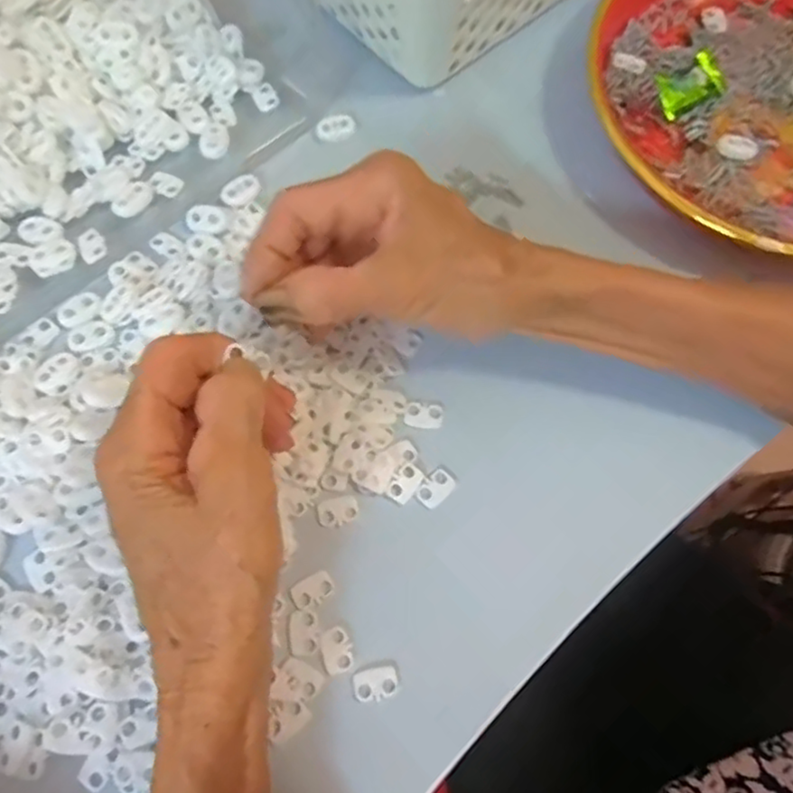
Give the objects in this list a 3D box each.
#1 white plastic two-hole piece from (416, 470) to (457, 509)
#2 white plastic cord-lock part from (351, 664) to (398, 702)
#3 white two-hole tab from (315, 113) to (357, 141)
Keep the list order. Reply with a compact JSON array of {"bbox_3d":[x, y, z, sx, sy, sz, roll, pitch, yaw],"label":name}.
[{"bbox_3d":[0.018,0.042,0.302,0.018,0.004,0.012,-42,78,-16],"label":"white plastic two-hole piece"},{"bbox_3d":[-0.009,0.118,0.272,0.018,0.004,0.012,-14,72,-9],"label":"white plastic cord-lock part"},{"bbox_3d":[-0.034,-0.151,0.368,0.022,0.004,0.014,-21,73,-11],"label":"white two-hole tab"}]

